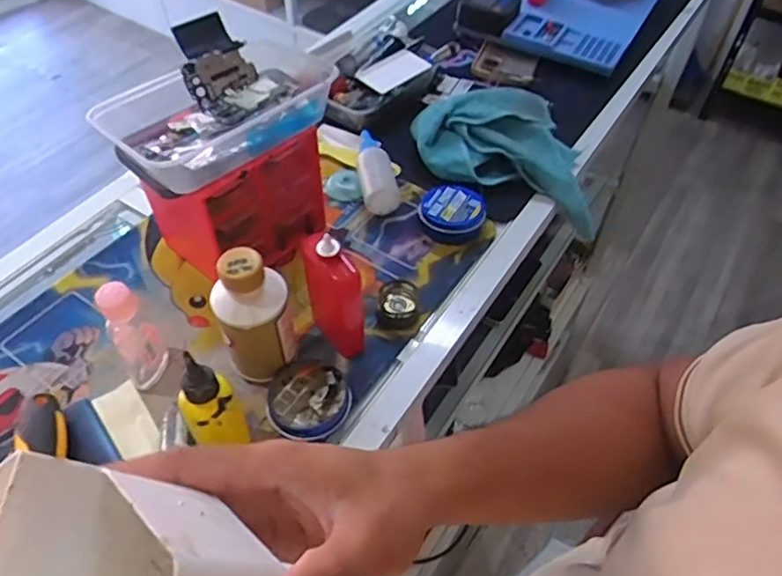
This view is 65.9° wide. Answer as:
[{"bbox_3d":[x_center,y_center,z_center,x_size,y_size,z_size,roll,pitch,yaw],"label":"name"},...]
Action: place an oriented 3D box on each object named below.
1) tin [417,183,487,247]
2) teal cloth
[{"bbox_3d":[0.060,-0.074,0.595,0.064,0.035,0.065,1,51,-1],"label":"tin"},{"bbox_3d":[0.125,-0.151,0.661,0.203,0.090,0.127,8,51,5],"label":"teal cloth"}]

